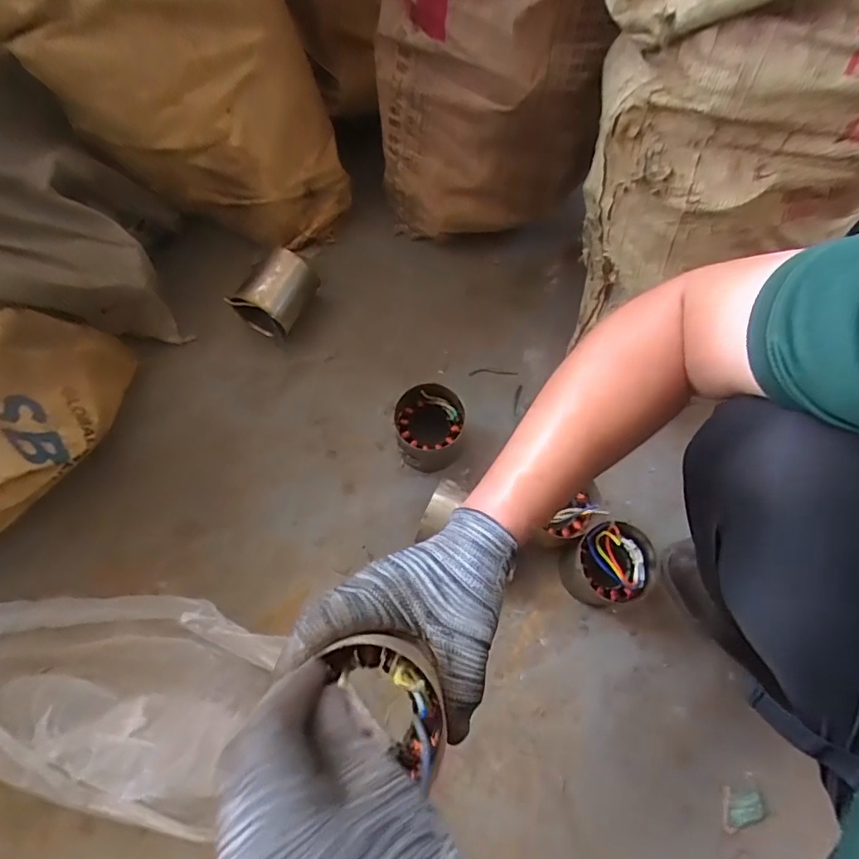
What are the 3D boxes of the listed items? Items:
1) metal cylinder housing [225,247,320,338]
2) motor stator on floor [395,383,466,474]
[{"bbox_3d":[-0.229,-0.206,0.791,0.092,0.080,0.108,25,72,7],"label":"metal cylinder housing"},{"bbox_3d":[-0.002,0.001,0.720,0.094,0.088,0.095,10,70,2],"label":"motor stator on floor"}]

